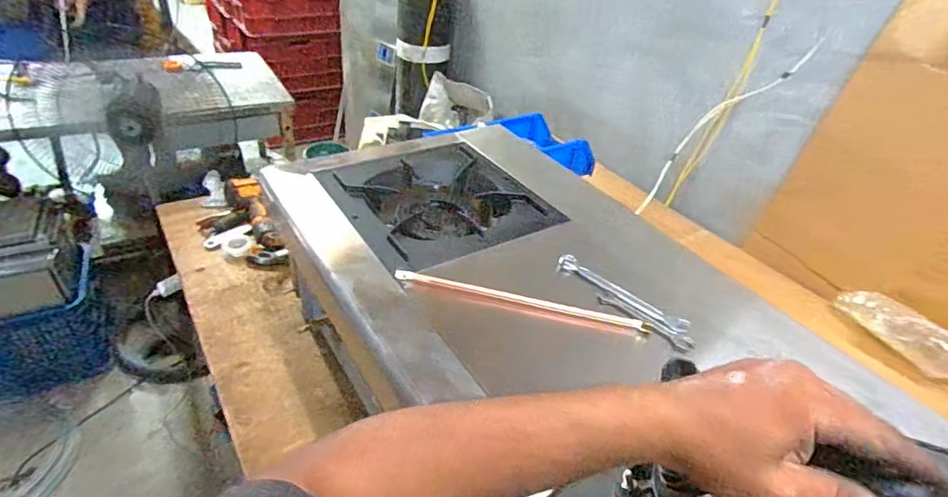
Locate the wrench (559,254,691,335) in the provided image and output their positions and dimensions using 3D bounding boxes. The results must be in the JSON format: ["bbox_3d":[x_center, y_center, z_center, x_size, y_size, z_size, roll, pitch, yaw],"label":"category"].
[{"bbox_3d":[0.180,0.055,0.625,0.174,0.007,0.026,33,44,30],"label":"wrench"}]

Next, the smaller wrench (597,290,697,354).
[{"bbox_3d":[0.200,0.084,0.593,0.117,0.011,0.018,35,45,31],"label":"smaller wrench"}]

